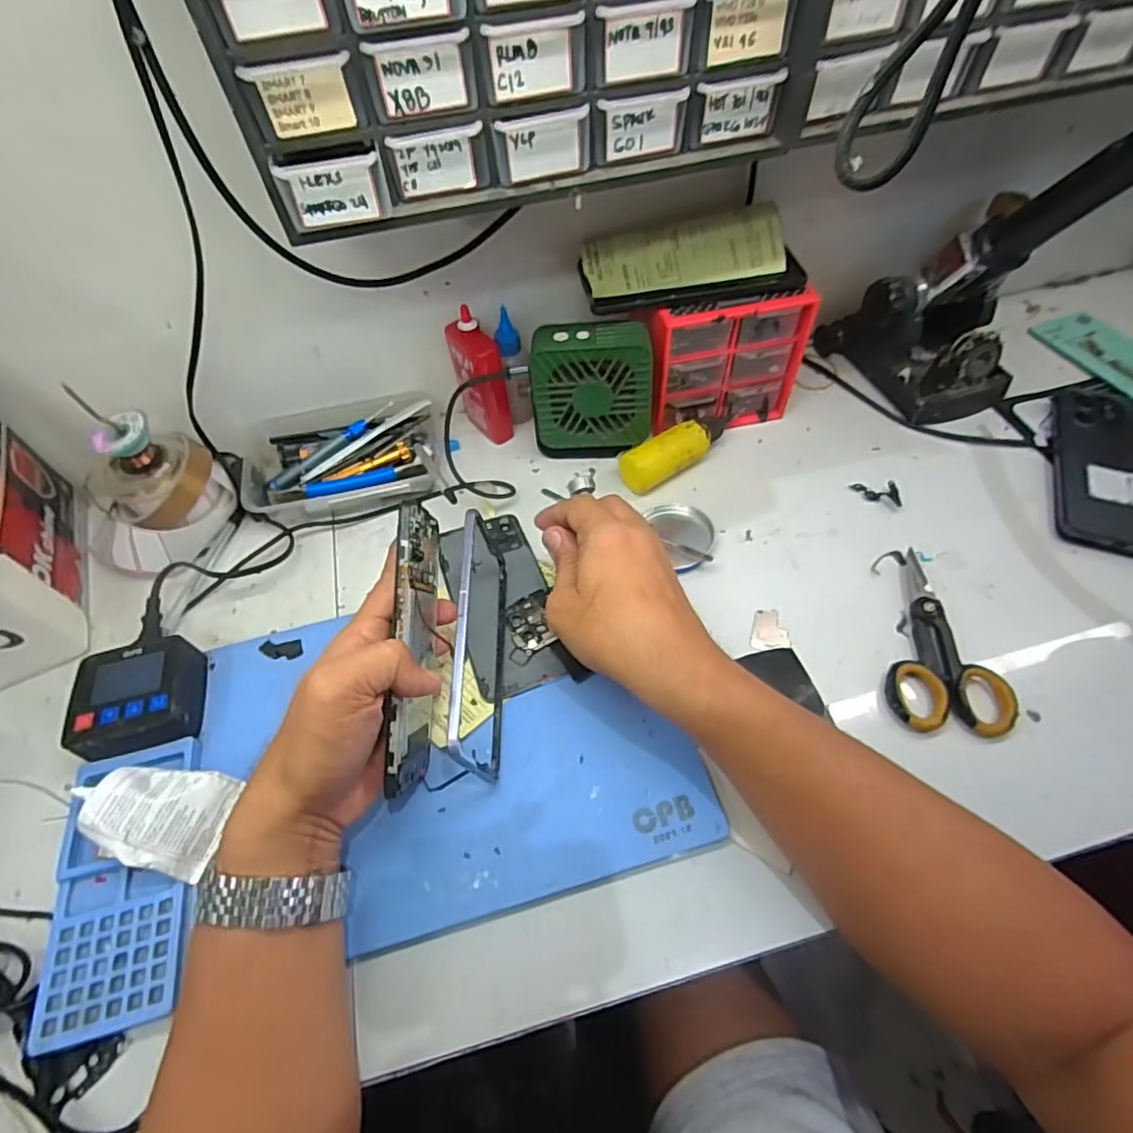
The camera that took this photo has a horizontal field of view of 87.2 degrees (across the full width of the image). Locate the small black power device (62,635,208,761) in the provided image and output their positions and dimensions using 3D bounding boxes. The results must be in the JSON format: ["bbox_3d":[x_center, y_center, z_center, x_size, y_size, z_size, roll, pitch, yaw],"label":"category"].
[{"bbox_3d":[-0.288,0.091,0.403,0.075,0.037,0.079,-14,56,-6],"label":"small black power device"}]

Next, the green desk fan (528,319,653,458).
[{"bbox_3d":[0.022,-0.145,0.509,0.097,0.115,0.042,1,56,4],"label":"green desk fan"}]

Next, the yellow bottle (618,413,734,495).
[{"bbox_3d":[0.097,-0.099,0.519,0.108,0.037,0.030,-28,59,-14],"label":"yellow bottle"}]

